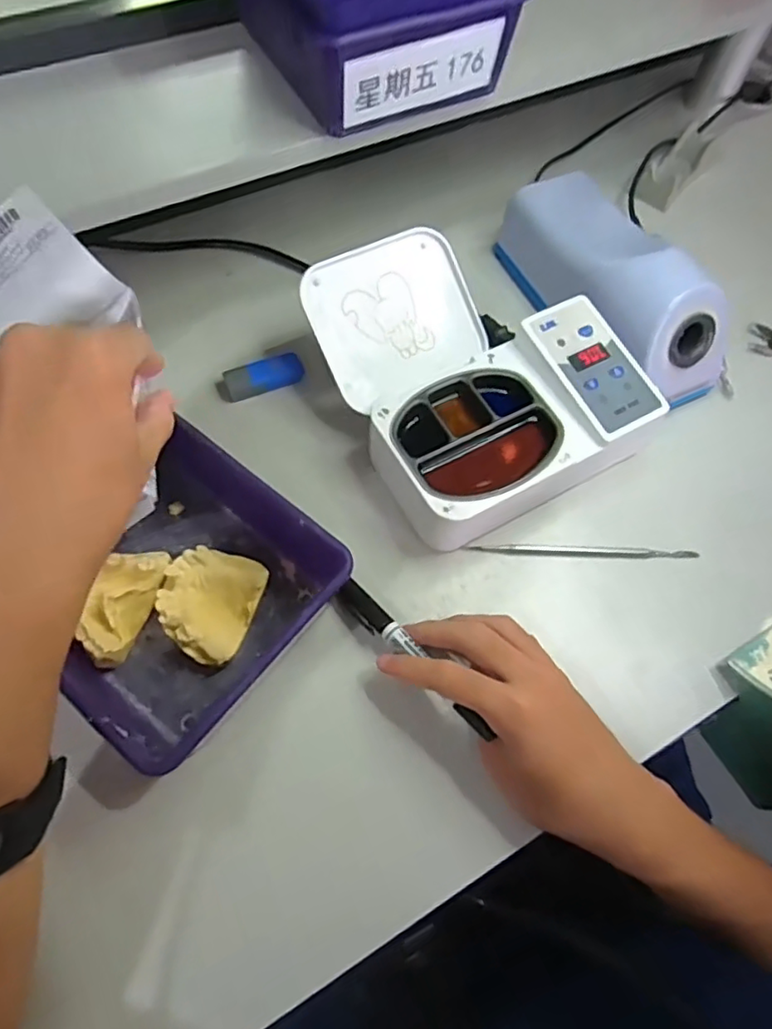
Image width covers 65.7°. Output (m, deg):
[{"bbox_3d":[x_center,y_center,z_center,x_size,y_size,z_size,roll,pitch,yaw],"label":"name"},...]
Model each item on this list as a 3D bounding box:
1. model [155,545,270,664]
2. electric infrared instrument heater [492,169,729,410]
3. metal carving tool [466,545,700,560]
[{"bbox_3d":[-0.112,0.057,0.378,0.057,0.032,0.064,19,64,6],"label":"model"},{"bbox_3d":[0.179,-0.188,0.480,0.080,0.086,0.217,-32,70,-17],"label":"electric infrared instrument heater"},{"bbox_3d":[0.139,0.025,0.422,0.160,0.007,0.007,2,64,-2],"label":"metal carving tool"}]

